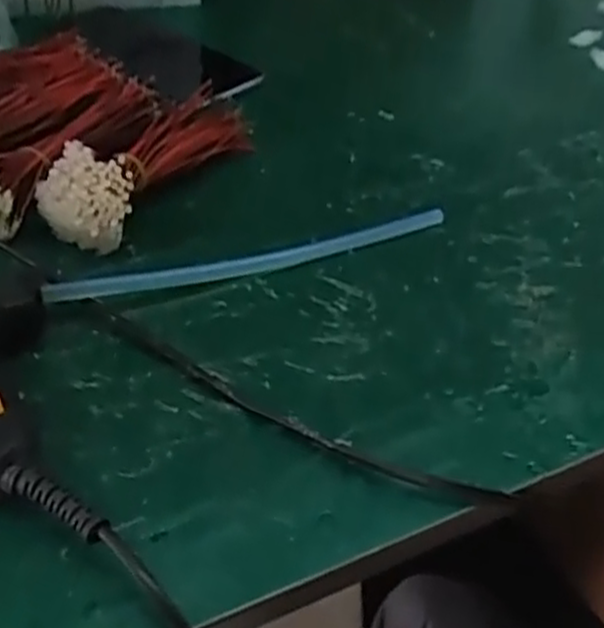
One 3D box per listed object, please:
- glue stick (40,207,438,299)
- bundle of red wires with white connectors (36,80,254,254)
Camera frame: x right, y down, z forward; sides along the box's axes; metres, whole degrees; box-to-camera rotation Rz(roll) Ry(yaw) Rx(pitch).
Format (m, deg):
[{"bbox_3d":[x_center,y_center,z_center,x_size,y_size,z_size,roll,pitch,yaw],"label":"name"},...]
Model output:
[{"bbox_3d":[-0.019,-0.025,0.367,0.201,0.009,0.016,-12,43,-20],"label":"glue stick"},{"bbox_3d":[-0.075,-0.086,0.402,0.054,0.044,0.141,24,44,19],"label":"bundle of red wires with white connectors"}]

